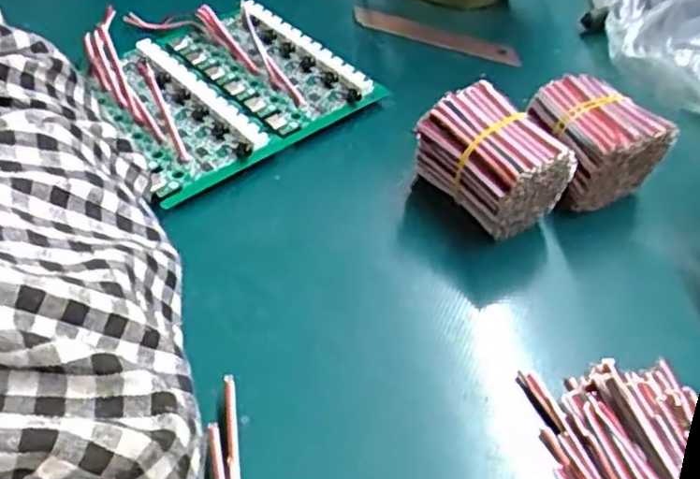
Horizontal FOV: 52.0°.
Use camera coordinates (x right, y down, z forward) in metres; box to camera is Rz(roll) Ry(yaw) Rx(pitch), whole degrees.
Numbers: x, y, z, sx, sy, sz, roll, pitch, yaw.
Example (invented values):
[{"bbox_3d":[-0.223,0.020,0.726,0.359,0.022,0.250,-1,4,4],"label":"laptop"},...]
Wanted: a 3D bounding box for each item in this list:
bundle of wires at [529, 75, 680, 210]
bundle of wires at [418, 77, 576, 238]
[{"bbox_3d":[0.101,-0.041,0.301,0.043,0.040,0.046,-14,50,-15],"label":"bundle of wires"},{"bbox_3d":[0.055,-0.029,0.286,0.033,0.047,0.054,-31,56,-27],"label":"bundle of wires"}]

